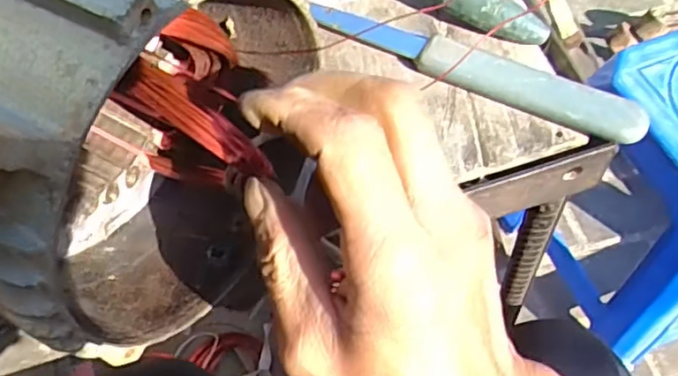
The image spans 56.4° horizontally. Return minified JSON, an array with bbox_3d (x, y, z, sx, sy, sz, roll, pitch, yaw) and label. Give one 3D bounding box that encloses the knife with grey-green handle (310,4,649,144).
[{"bbox_3d":[0.070,-0.067,0.351,0.192,0.021,0.028,28,66,18],"label":"knife with grey-green handle"}]

